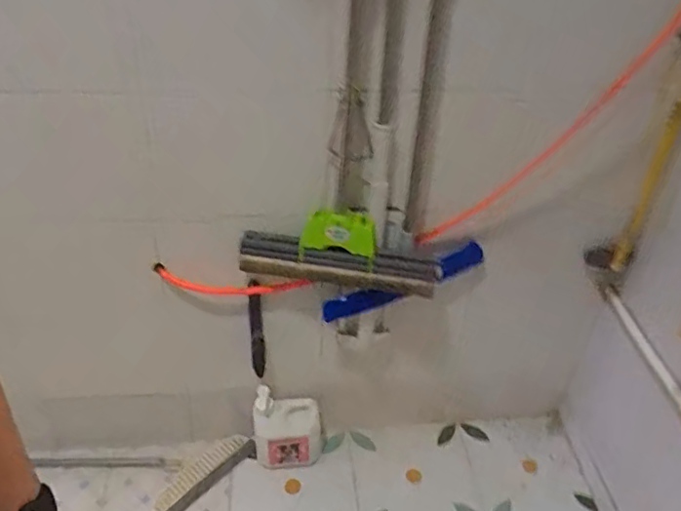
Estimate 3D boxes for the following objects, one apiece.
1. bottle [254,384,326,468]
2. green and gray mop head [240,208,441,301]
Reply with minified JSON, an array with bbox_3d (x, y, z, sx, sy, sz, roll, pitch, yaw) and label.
[{"bbox_3d":[-0.126,0.415,1.420,0.164,0.218,0.081,-1,37,-7],"label":"bottle"},{"bbox_3d":[0.002,-0.010,1.107,0.382,0.142,0.049,11,37,9],"label":"green and gray mop head"}]

